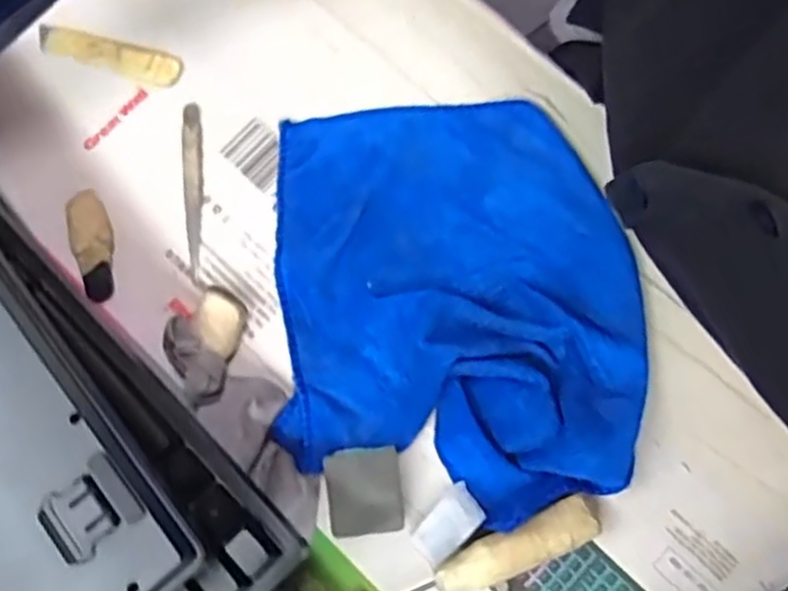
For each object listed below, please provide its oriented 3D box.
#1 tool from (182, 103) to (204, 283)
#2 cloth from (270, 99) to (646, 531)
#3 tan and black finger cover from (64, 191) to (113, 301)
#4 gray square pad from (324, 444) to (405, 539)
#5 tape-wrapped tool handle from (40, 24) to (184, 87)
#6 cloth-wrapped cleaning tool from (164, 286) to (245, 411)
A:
[{"bbox_3d":[-0.126,-0.067,0.468,0.012,0.008,0.111,-4,77,2],"label":"tool"},{"bbox_3d":[0.034,-0.003,0.431,0.200,0.024,0.237,-3,77,3],"label":"cloth"},{"bbox_3d":[-0.184,-0.031,0.462,0.024,0.015,0.067,-18,77,-1],"label":"tan and black finger cover"},{"bbox_3d":[-0.016,0.106,0.409,0.040,0.011,0.045,-8,77,1],"label":"gray square pad"},{"bbox_3d":[-0.188,-0.158,0.494,0.099,0.008,0.023,16,78,7],"label":"tape-wrapped tool handle"},{"bbox_3d":[-0.112,0.028,0.432,0.040,0.030,0.066,14,78,6],"label":"cloth-wrapped cleaning tool"}]

